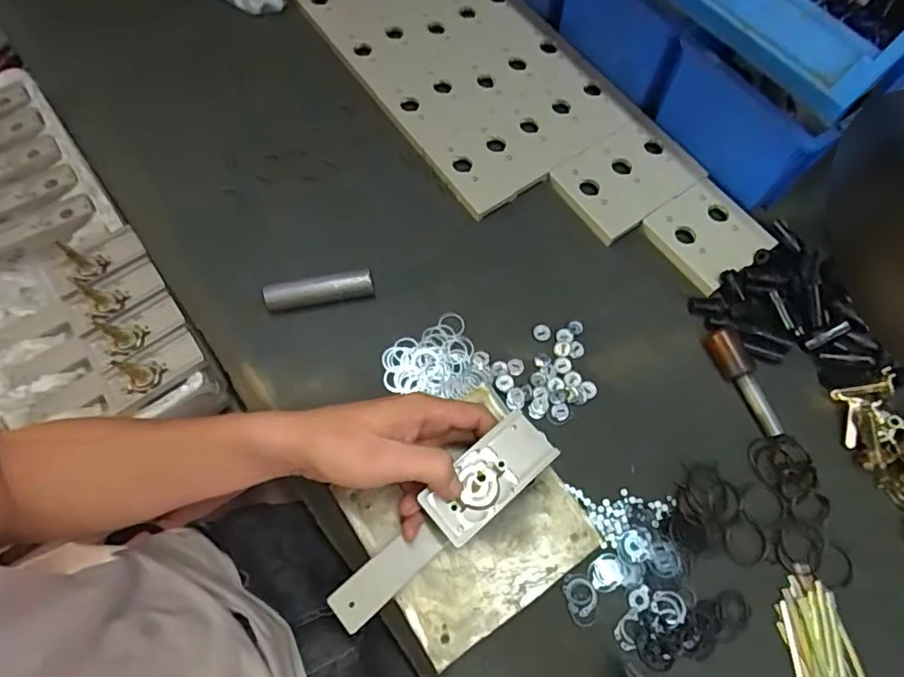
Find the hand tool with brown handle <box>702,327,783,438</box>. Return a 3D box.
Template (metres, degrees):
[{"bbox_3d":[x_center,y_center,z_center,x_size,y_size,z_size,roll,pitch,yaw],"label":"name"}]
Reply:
[{"bbox_3d":[0.244,0.035,0.446,0.019,0.018,0.093,-19,70,-7],"label":"hand tool with brown handle"}]

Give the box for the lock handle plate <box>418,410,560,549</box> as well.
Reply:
[{"bbox_3d":[0.026,0.094,0.365,0.042,0.011,0.094,43,71,15],"label":"lock handle plate"}]

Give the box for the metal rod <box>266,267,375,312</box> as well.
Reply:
[{"bbox_3d":[-0.117,-0.043,0.475,0.094,0.019,0.019,-8,69,-2],"label":"metal rod"}]

